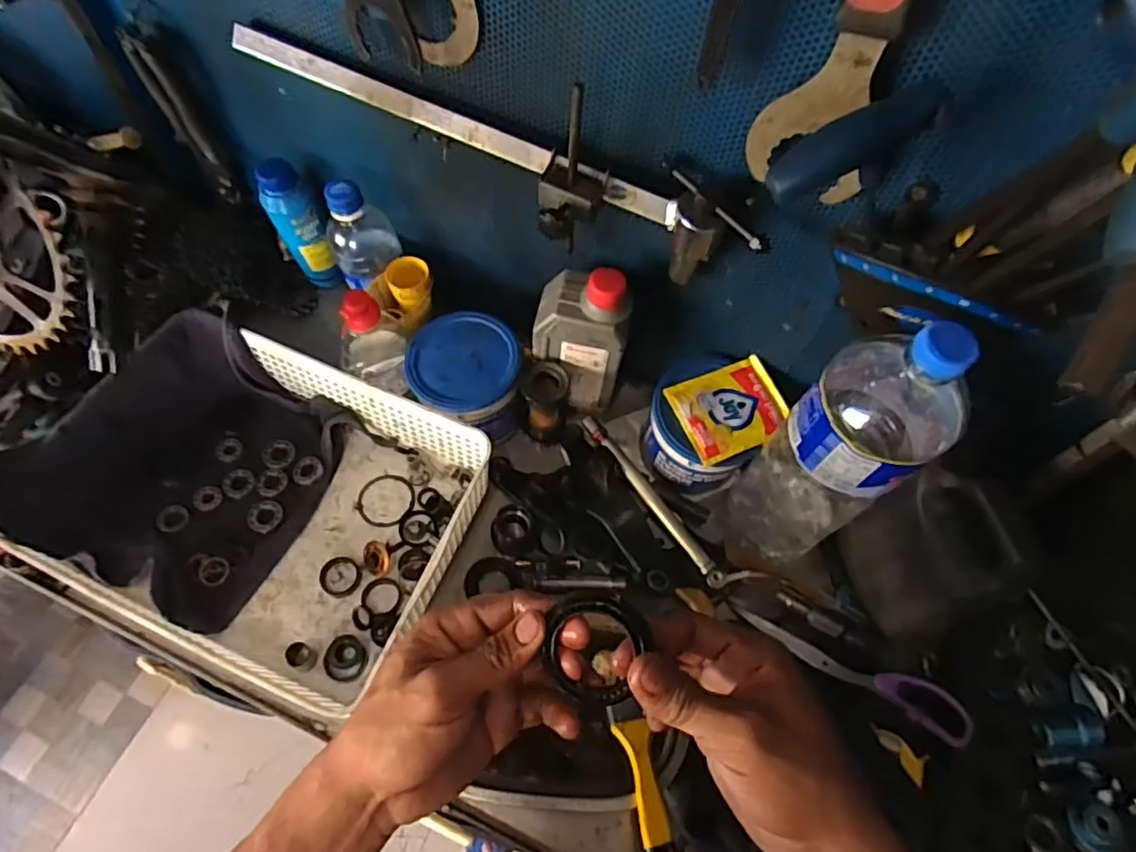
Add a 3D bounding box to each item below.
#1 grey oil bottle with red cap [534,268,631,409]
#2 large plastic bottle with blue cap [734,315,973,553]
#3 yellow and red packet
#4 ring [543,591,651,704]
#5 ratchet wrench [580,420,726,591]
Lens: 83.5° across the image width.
[{"bbox_3d":[0.011,-0.079,0.577,0.078,0.169,0.053,8,63,1],"label":"grey oil bottle with red cap"},{"bbox_3d":[0.205,0.017,0.476,0.097,0.298,0.084,-33,70,-18],"label":"large plastic bottle with blue cap"},{"bbox_3d":[0.144,-0.015,0.561,0.094,0.011,0.080,-22,66,-14],"label":"yellow and red packet"},{"bbox_3d":[0.011,0.112,0.323,0.049,0.011,0.059,25,104,4],"label":"ring"},{"bbox_3d":[0.079,0.067,0.594,0.017,0.016,0.193,-32,69,-18],"label":"ratchet wrench"}]

